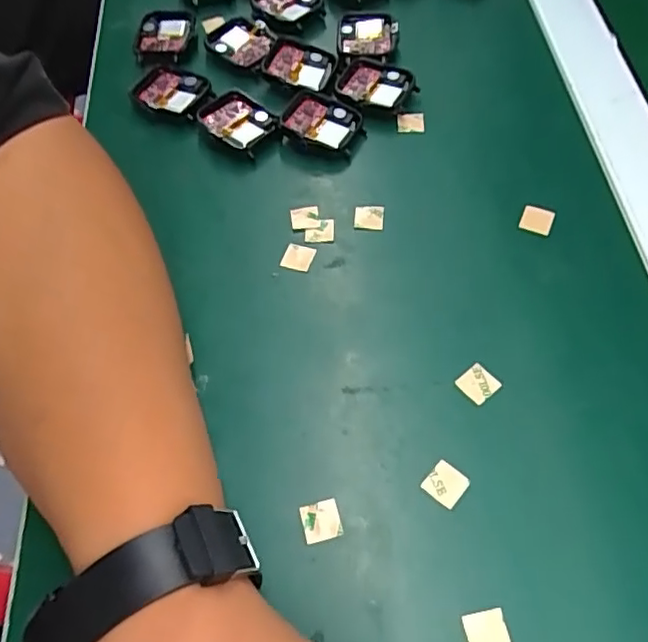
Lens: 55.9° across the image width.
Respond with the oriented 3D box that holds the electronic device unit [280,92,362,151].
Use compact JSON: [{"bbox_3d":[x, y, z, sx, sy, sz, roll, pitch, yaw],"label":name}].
[{"bbox_3d":[-0.003,-0.118,0.358,0.047,0.015,0.040,20,63,14],"label":"electronic device unit"}]

